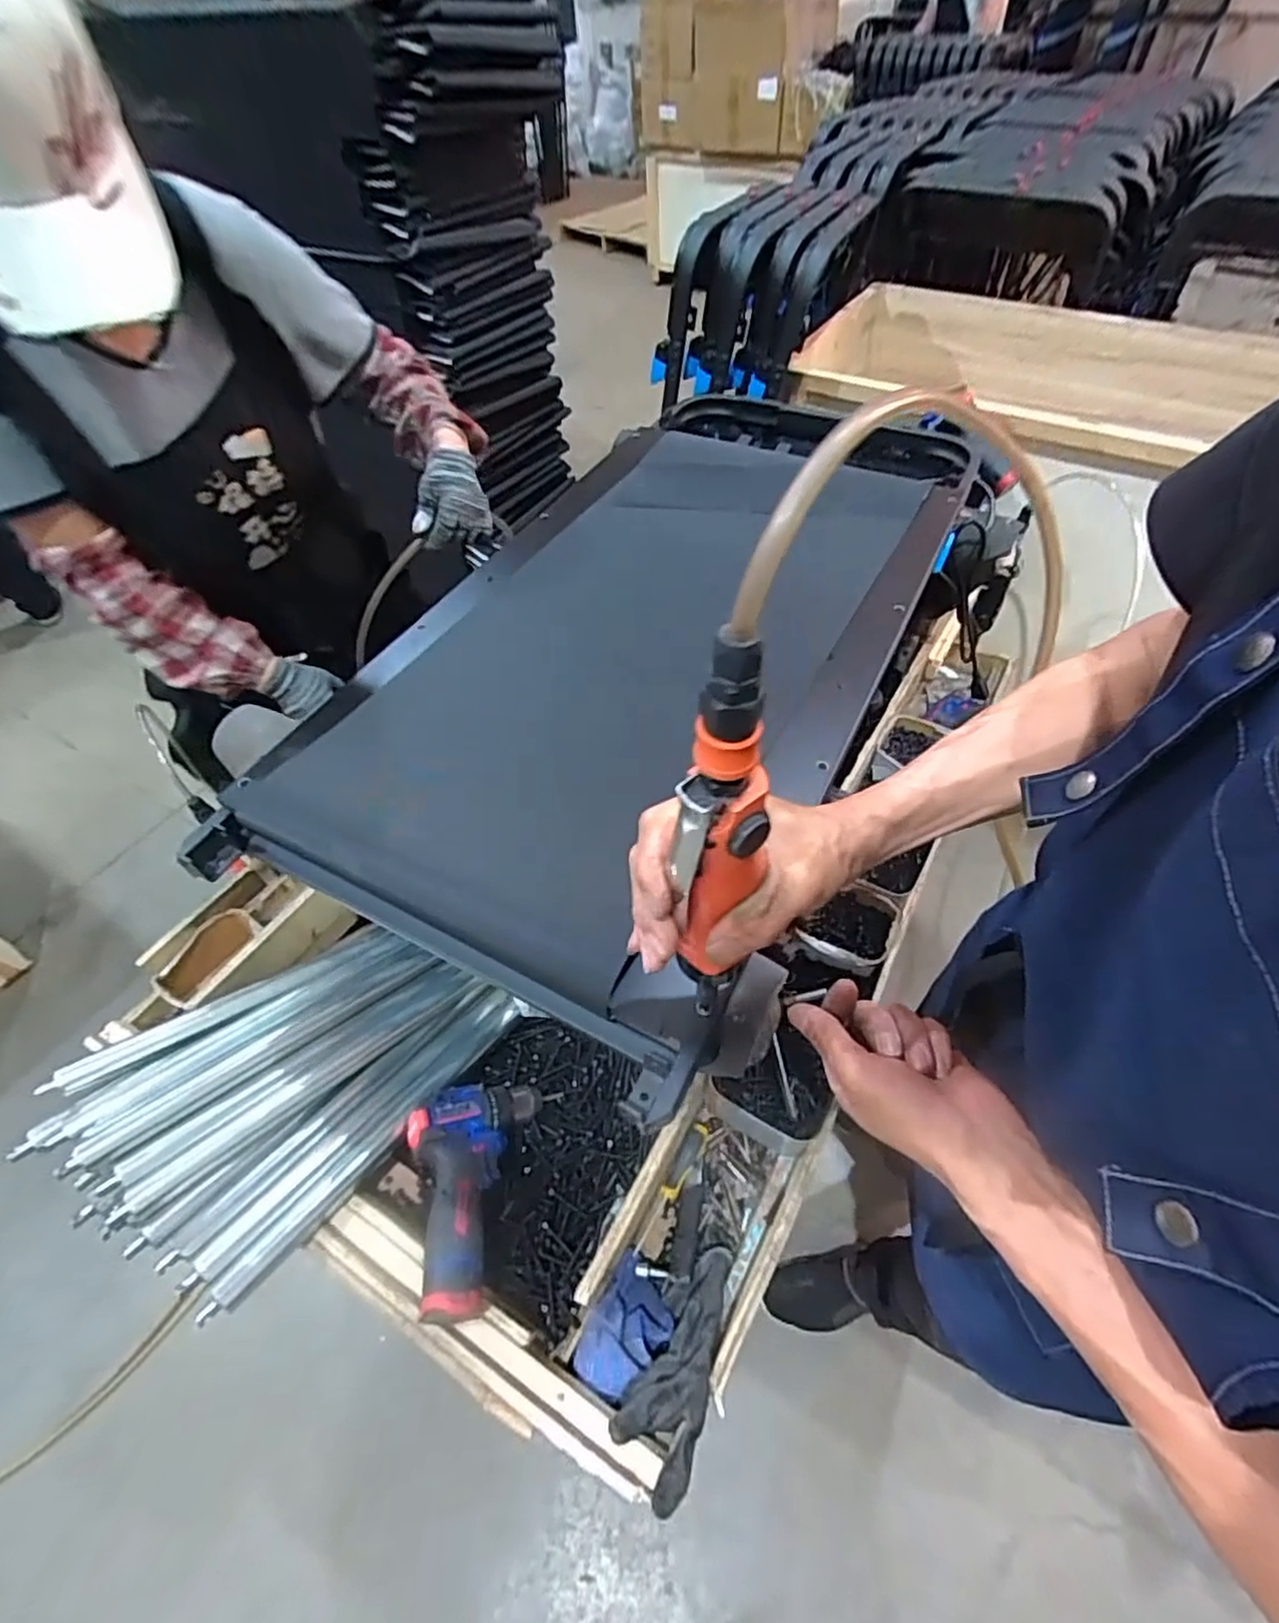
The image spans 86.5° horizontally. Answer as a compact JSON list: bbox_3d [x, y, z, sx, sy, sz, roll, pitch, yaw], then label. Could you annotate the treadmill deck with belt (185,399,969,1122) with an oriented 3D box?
[{"bbox_3d":[-0.010,-0.176,0.776,0.498,0.095,0.868,18,55,14],"label":"treadmill deck with belt"}]

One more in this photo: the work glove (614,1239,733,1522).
[{"bbox_3d":[0.037,0.496,0.619,0.070,0.062,0.188,19,55,17],"label":"work glove"}]

